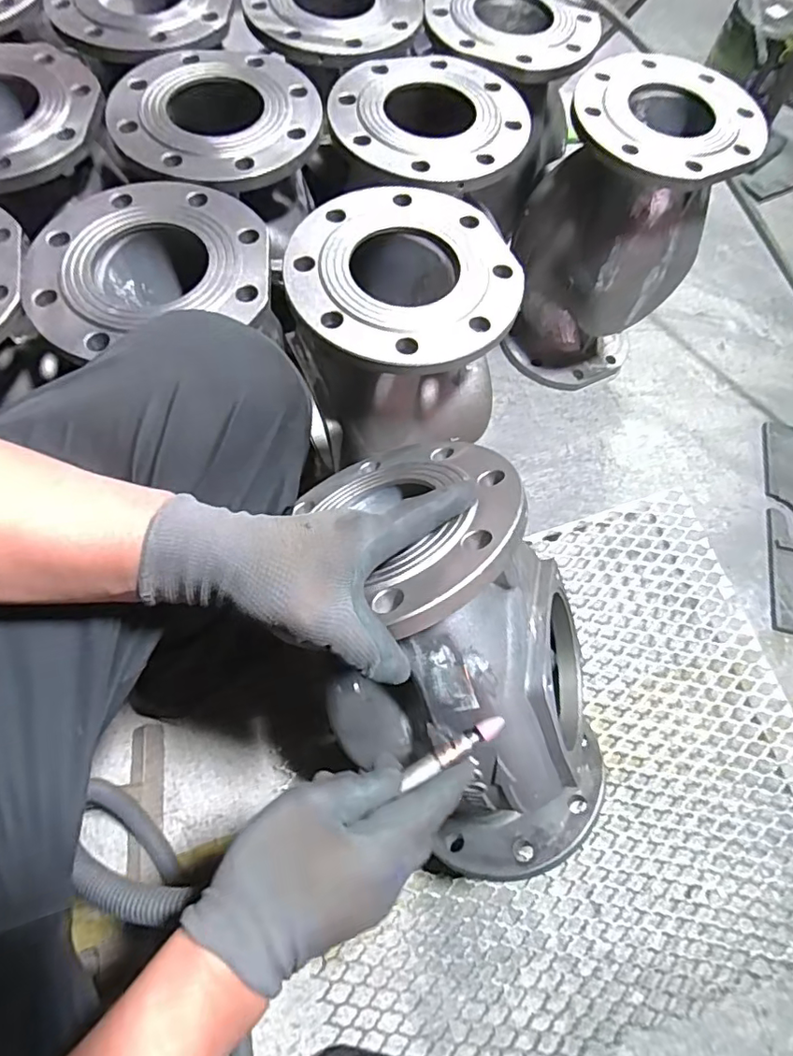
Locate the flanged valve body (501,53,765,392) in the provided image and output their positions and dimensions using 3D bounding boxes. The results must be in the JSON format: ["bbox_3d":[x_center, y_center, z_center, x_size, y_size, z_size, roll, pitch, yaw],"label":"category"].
[{"bbox_3d":[0.289,-0.386,0.776,0.207,0.368,0.200,1,69,-2],"label":"flanged valve body"}]

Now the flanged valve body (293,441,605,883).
[{"bbox_3d":[0.064,0.135,0.489,0.210,0.376,0.204,-22,28,-10],"label":"flanged valve body"}]

